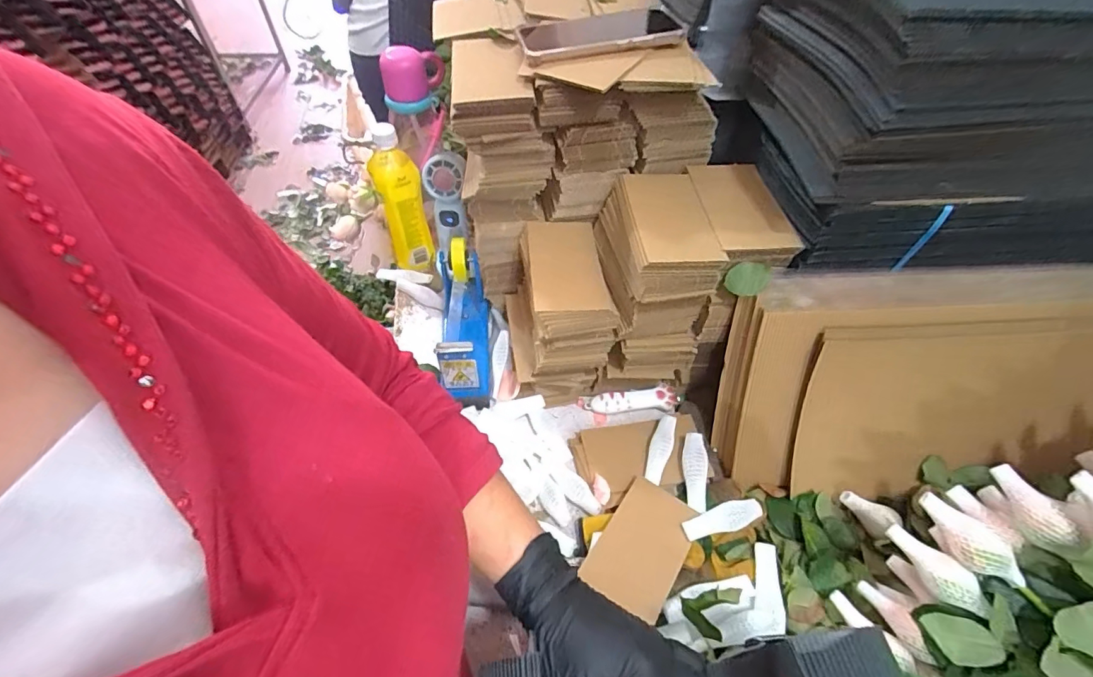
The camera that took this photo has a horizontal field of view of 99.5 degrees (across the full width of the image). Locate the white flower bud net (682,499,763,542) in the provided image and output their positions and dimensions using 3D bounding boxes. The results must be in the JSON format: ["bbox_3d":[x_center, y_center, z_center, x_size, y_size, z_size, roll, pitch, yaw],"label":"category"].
[{"bbox_3d":[0.185,0.189,0.484,0.089,0.008,0.028,-17,55,-14],"label":"white flower bud net"}]

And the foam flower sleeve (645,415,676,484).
[{"bbox_3d":[0.133,0.126,0.537,0.024,0.014,0.082,18,67,13],"label":"foam flower sleeve"}]

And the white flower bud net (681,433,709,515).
[{"bbox_3d":[0.168,0.148,0.521,0.026,0.011,0.088,9,53,6],"label":"white flower bud net"}]

